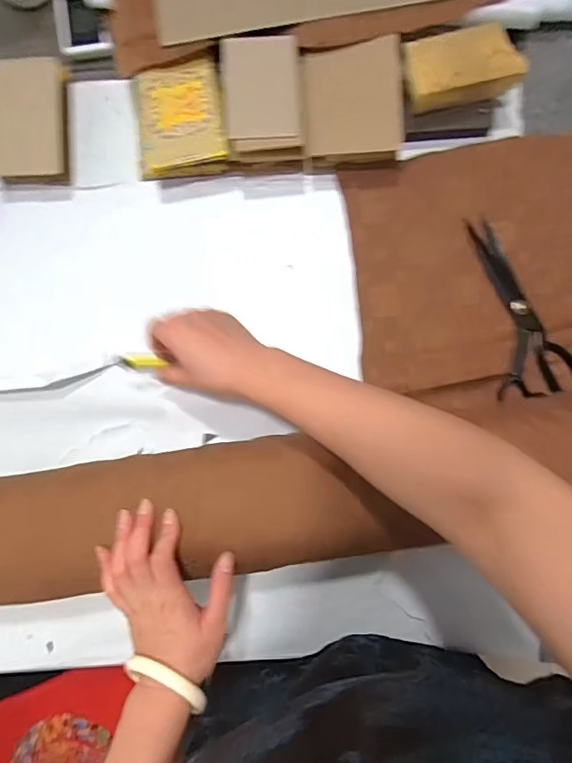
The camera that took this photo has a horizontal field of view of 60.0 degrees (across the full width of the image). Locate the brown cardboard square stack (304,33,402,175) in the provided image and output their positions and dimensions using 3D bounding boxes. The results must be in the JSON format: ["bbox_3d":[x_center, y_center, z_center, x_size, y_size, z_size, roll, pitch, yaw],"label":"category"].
[{"bbox_3d":[0.075,-0.302,0.546,0.107,0.013,0.114,-10,118,-2],"label":"brown cardboard square stack"}]

